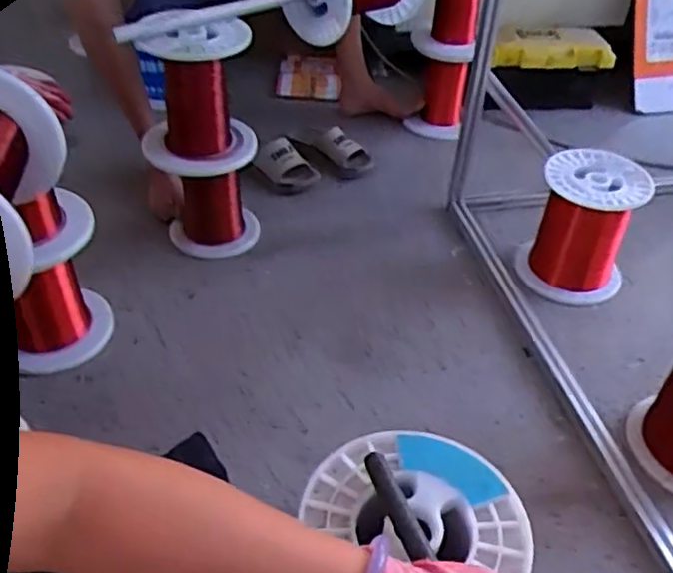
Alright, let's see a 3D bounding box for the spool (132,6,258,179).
[{"bbox_3d":[-0.260,-0.364,1.307,0.201,0.254,0.232,1,41,-2],"label":"spool"}]

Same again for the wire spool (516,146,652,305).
[{"bbox_3d":[0.490,-0.122,1.379,0.207,0.228,0.203,2,43,-2],"label":"wire spool"}]

